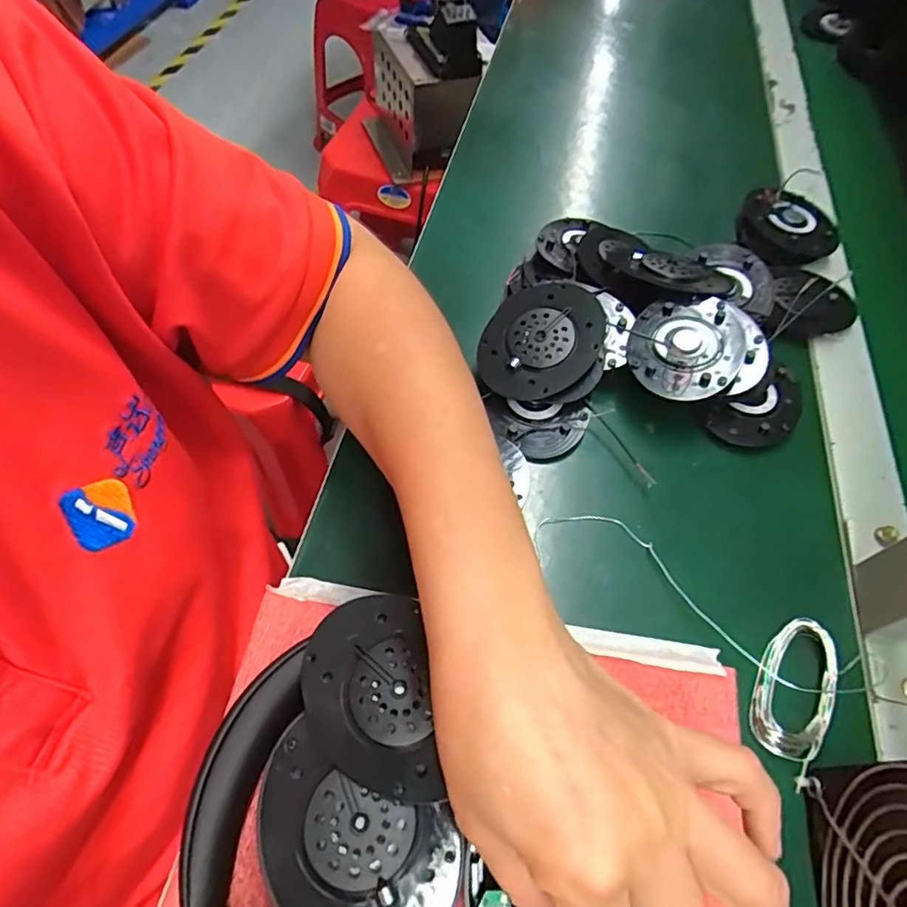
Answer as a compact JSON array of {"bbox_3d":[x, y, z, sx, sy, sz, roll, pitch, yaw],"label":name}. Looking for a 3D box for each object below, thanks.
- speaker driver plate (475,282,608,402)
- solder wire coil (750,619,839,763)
[{"bbox_3d":[0.056,-0.070,0.360,0.068,0.018,0.082,23,79,16],"label":"speaker driver plate"},{"bbox_3d":[0.166,0.111,0.273,0.034,0.006,0.068,25,61,15],"label":"solder wire coil"}]

